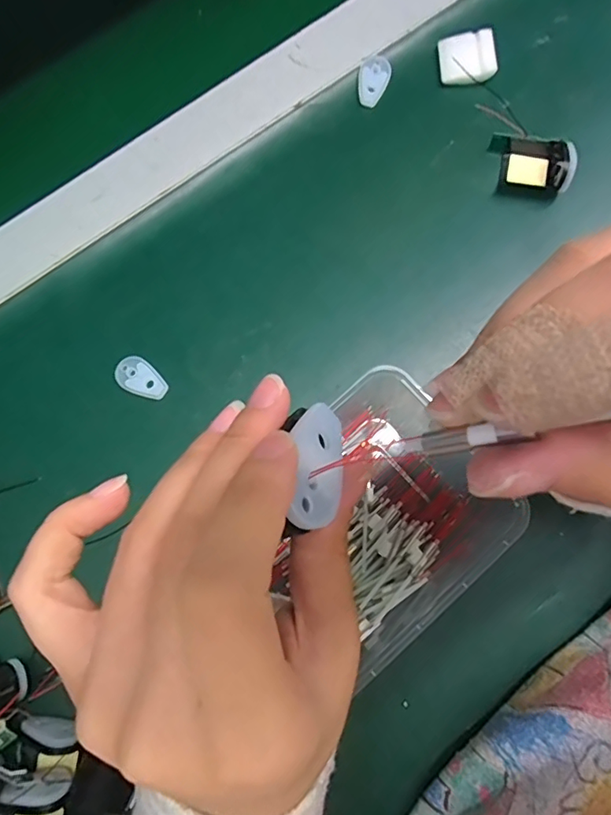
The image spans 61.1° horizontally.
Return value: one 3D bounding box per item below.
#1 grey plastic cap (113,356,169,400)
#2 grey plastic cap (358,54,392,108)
[{"bbox_3d":[-0.106,-0.018,0.335,0.036,0.005,0.021,33,83,7],"label":"grey plastic cap"},{"bbox_3d":[0.048,-0.231,0.366,0.022,0.007,0.036,13,81,5],"label":"grey plastic cap"}]

